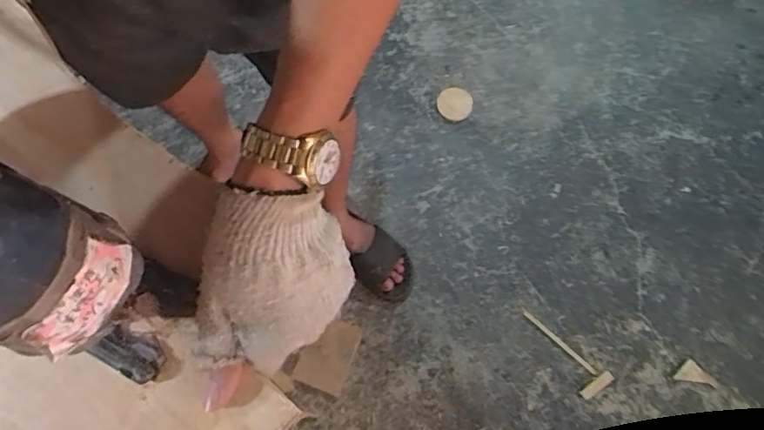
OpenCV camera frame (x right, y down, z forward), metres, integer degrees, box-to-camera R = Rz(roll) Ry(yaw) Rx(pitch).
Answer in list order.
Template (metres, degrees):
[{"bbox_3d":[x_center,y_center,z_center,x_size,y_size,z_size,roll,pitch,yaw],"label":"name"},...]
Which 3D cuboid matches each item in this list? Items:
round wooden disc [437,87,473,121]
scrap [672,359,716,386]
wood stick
[{"bbox_3d":[0.174,-0.266,1.306,0.081,0.014,0.081,0,74,1],"label":"round wooden disc"},{"bbox_3d":[0.633,0.316,1.105,0.074,0.010,0.042,9,74,4],"label":"scrap"},{"bbox_3d":[0.367,0.264,1.137,0.185,0.005,0.013,40,78,12],"label":"wood stick"}]

